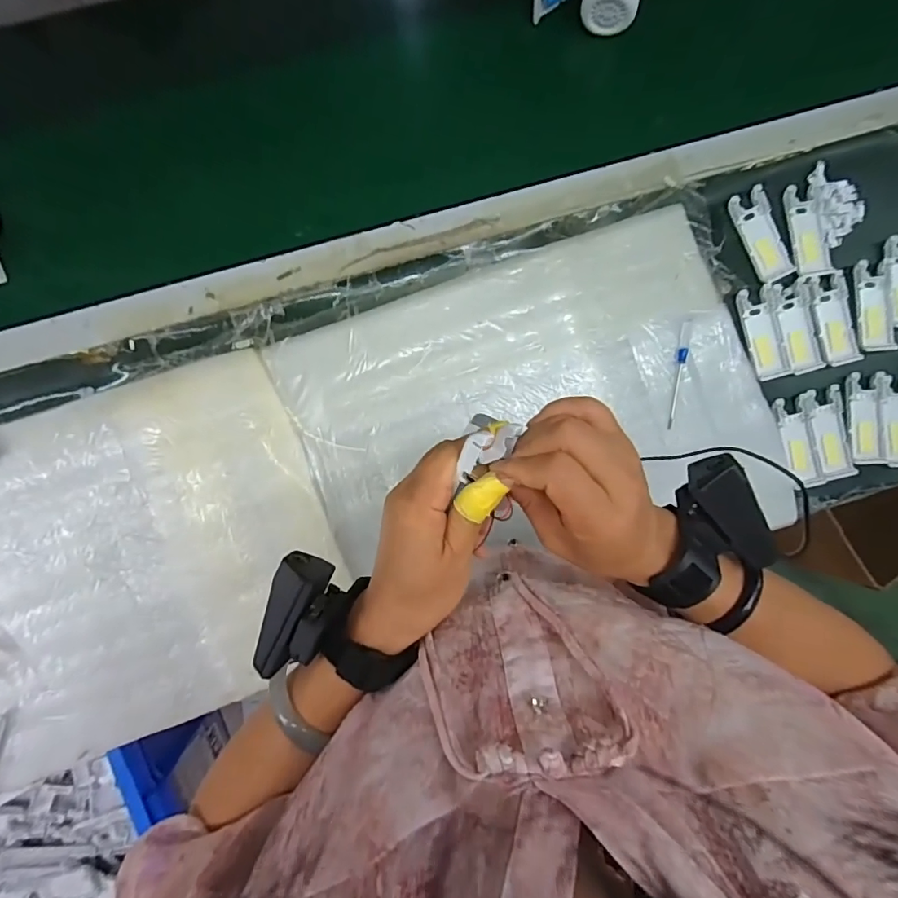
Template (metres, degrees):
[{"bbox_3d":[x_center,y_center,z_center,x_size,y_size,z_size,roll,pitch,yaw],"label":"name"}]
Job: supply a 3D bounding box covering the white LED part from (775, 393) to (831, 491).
[{"bbox_3d":[0.404,-0.008,0.560,0.042,0.008,0.106,-13,91,-4],"label":"white LED part"}]

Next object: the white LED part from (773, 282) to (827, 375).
[{"bbox_3d":[0.406,-0.141,0.564,0.042,0.008,0.102,-15,91,-4],"label":"white LED part"}]

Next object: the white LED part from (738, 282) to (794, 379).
[{"bbox_3d":[0.362,-0.133,0.560,0.041,0.005,0.106,-15,91,-4],"label":"white LED part"}]

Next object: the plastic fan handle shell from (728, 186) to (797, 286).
[{"bbox_3d":[0.359,-0.244,0.554,0.043,0.008,0.103,-22,91,-3],"label":"plastic fan handle shell"}]

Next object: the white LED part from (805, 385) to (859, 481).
[{"bbox_3d":[0.444,-0.019,0.562,0.044,0.009,0.104,-14,91,-4],"label":"white LED part"}]

